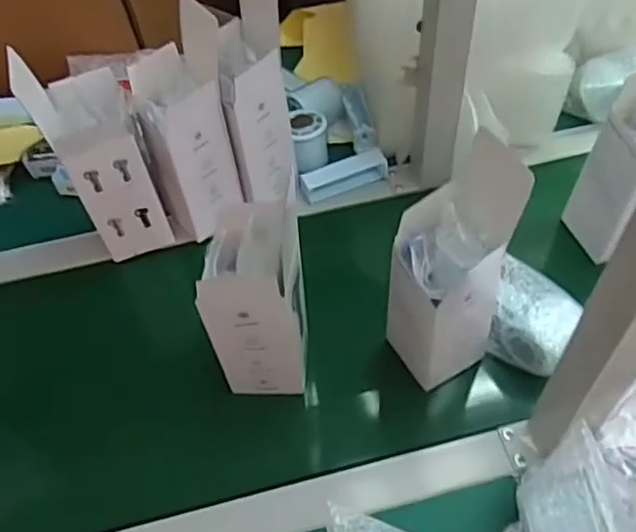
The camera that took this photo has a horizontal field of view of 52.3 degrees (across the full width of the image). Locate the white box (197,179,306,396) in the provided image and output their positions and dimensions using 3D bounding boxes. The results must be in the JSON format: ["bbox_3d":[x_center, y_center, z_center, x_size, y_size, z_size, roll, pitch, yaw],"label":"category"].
[{"bbox_3d":[-0.049,0.031,0.569,0.078,0.178,0.093,0,56,4],"label":"white box"}]

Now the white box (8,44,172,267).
[{"bbox_3d":[-0.219,-0.113,0.654,0.079,0.228,0.087,-25,58,-12],"label":"white box"}]

